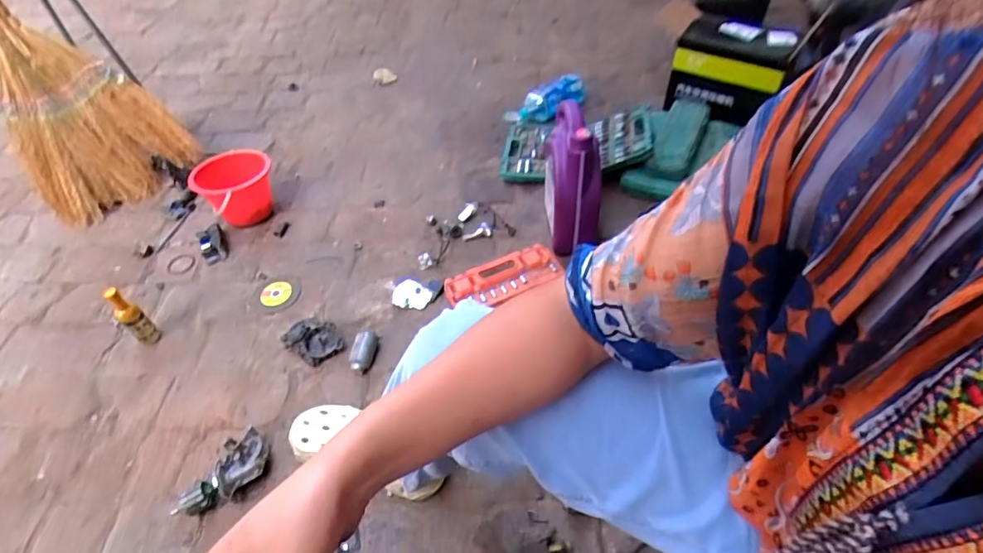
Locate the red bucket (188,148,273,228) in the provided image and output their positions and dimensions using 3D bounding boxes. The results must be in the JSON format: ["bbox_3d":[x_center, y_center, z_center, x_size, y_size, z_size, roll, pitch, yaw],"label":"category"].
[{"bbox_3d":[-0.605,-0.211,1.215,0.169,0.126,0.169,-2,49,2],"label":"red bucket"}]

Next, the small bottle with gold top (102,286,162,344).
[{"bbox_3d":[-0.687,0.077,0.970,0.033,0.147,0.036,25,54,23],"label":"small bottle with gold top"}]

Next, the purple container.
[{"bbox_3d":[0.173,-0.208,1.072,0.119,0.287,0.182,4,49,7],"label":"purple container"}]

